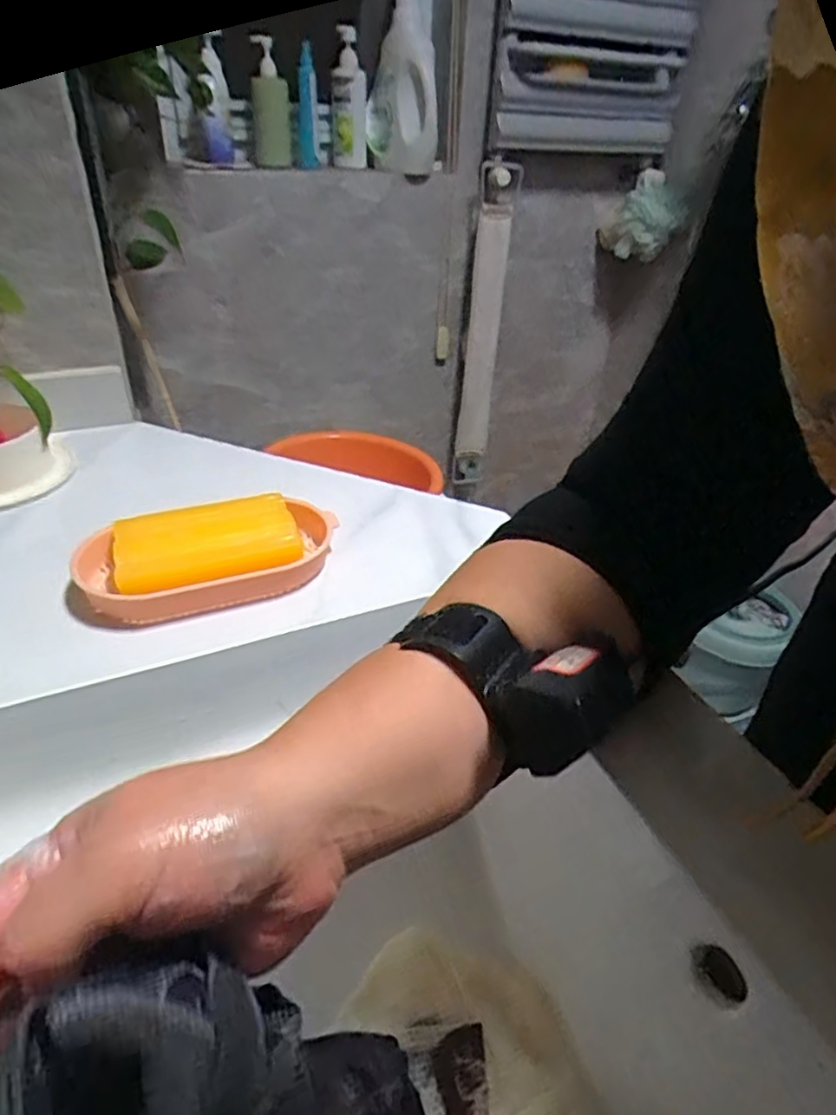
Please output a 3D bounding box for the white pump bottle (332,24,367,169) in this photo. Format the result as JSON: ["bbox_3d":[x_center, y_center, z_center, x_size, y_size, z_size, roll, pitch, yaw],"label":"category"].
[{"bbox_3d":[-0.138,-0.914,1.317,0.066,0.232,0.089,-2,35,-8],"label":"white pump bottle"}]

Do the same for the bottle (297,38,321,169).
[{"bbox_3d":[-0.215,-0.877,1.271,0.039,0.199,0.072,-1,35,-7],"label":"bottle"}]

